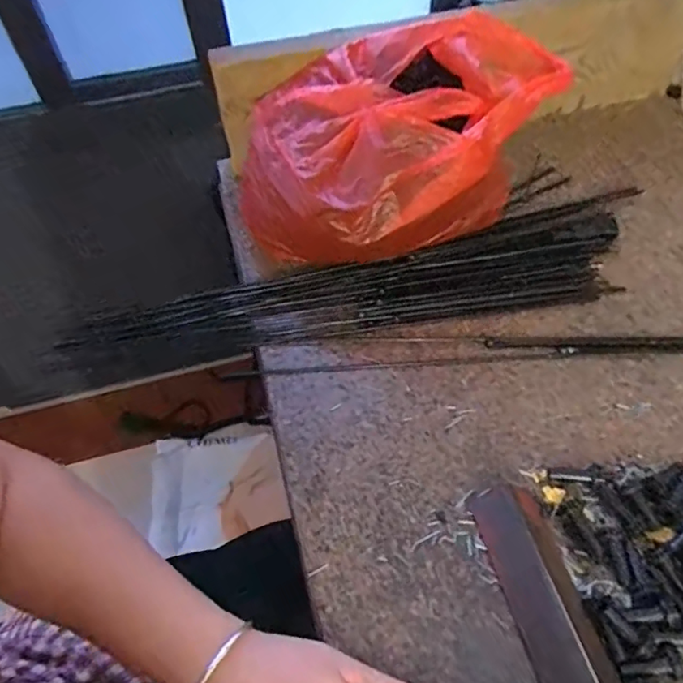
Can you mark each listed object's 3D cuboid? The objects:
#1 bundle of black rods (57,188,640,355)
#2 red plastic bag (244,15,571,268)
[{"bbox_3d":[0.027,-0.048,0.539,0.551,0.024,0.117,-14,54,-7],"label":"bundle of black rods"},{"bbox_3d":[0.044,-0.194,0.529,0.263,0.145,0.203,-28,56,-17],"label":"red plastic bag"}]

